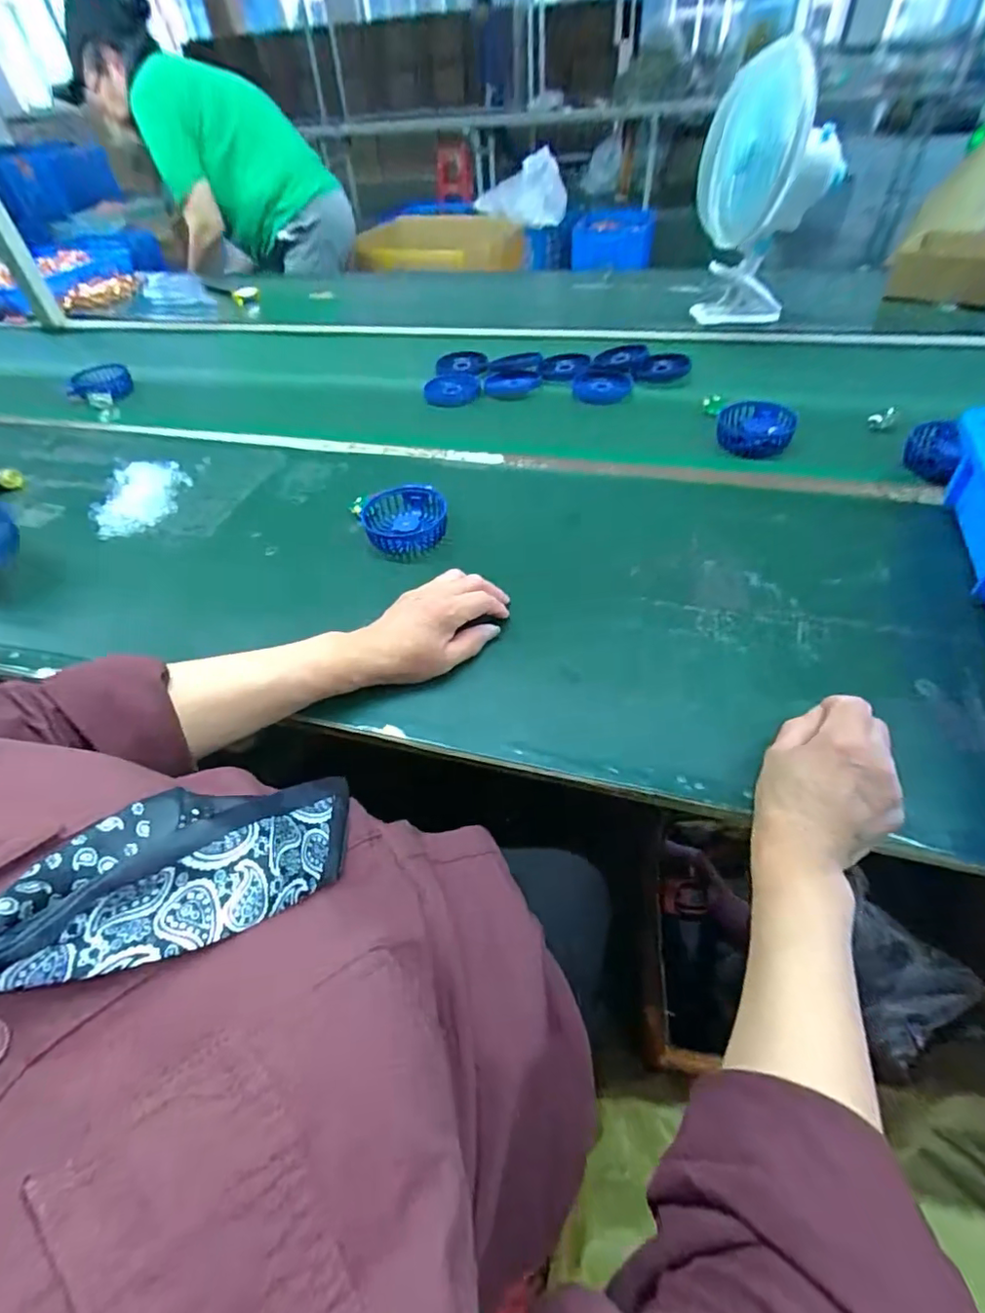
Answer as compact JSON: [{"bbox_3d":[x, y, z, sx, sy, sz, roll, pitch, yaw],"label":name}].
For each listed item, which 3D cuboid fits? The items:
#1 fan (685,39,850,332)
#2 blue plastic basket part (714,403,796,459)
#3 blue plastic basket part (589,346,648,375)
[{"bbox_3d":[0.403,-0.671,0.838,0.132,0.315,0.168,-32,53,-22],"label":"fan"},{"bbox_3d":[0.327,-0.282,0.694,0.085,0.031,0.084,-2,48,3],"label":"blue plastic basket part"},{"bbox_3d":[0.202,-0.467,0.879,0.073,0.012,0.096,19,52,21],"label":"blue plastic basket part"}]

